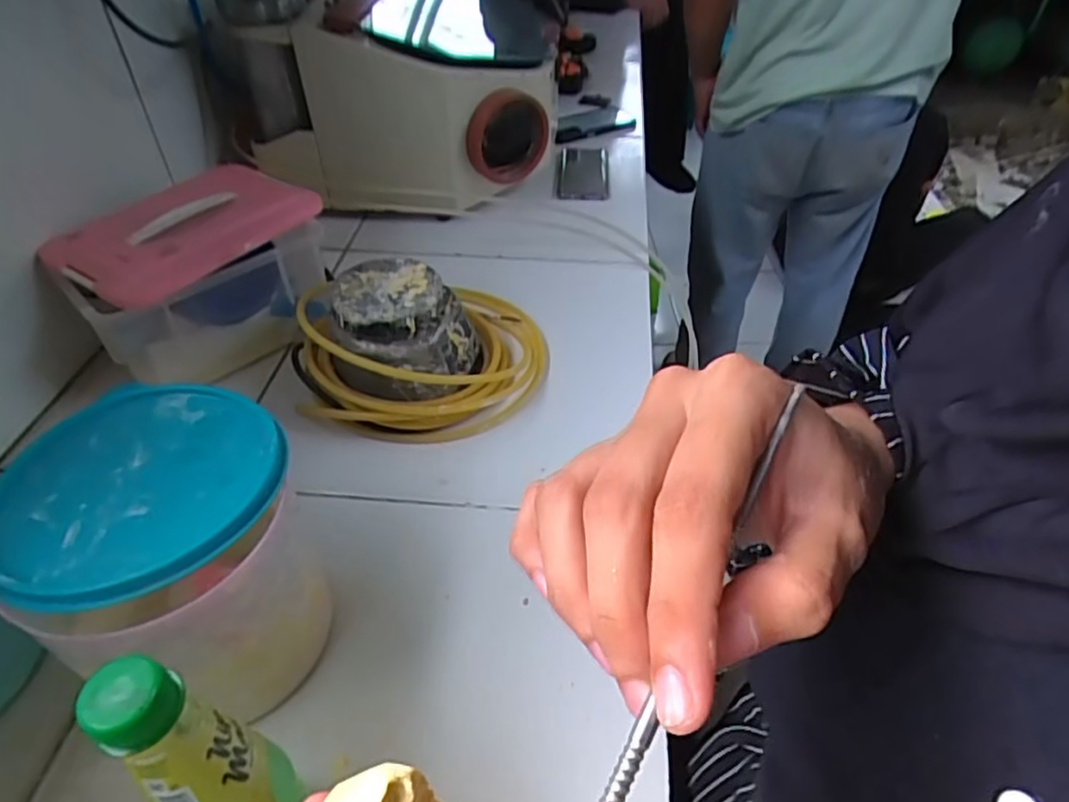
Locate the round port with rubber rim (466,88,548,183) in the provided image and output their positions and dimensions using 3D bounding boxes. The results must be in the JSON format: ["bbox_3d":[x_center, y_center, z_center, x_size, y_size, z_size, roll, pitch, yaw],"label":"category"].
[{"bbox_3d":[-0.036,-0.351,0.877,0.120,0.115,0.036,-32,52,-28],"label":"round port with rubber rim"}]

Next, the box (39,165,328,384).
[{"bbox_3d":[-0.339,-0.134,0.699,0.154,0.127,0.246,34,54,31],"label":"box"}]

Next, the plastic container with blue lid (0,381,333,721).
[{"bbox_3d":[-0.228,0.107,0.440,0.186,0.164,0.162,22,48,22],"label":"plastic container with blue lid"}]

